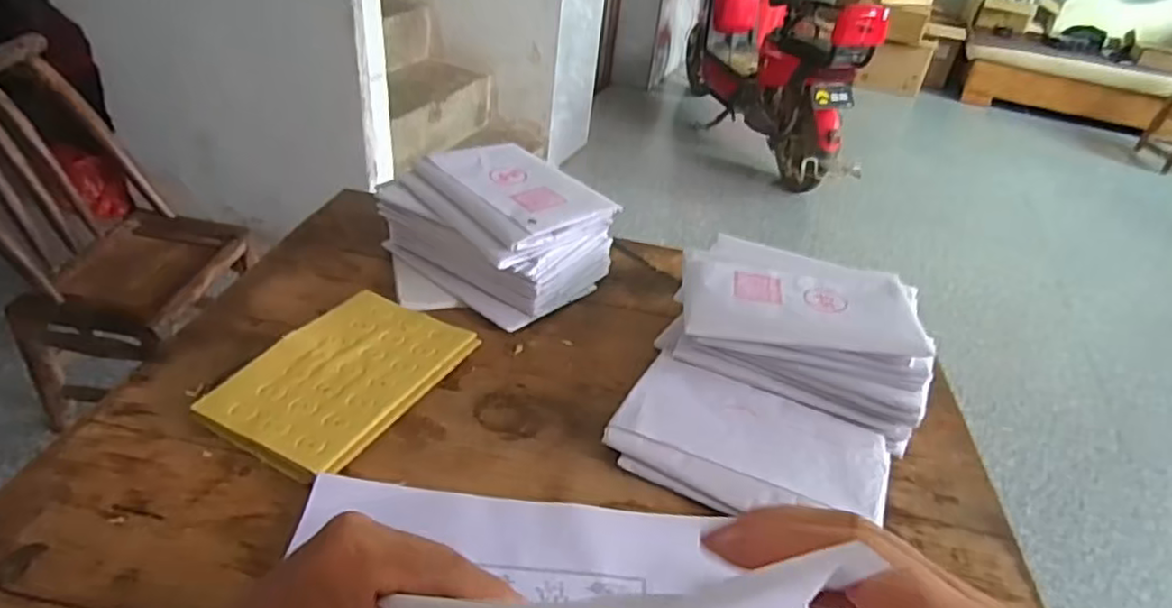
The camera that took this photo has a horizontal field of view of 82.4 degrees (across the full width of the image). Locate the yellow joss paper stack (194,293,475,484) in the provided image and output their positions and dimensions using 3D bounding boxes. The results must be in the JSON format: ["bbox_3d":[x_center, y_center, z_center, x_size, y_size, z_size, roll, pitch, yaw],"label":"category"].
[{"bbox_3d":[-0.198,0.057,0.554,0.137,0.016,0.191,21,36,19],"label":"yellow joss paper stack"}]

